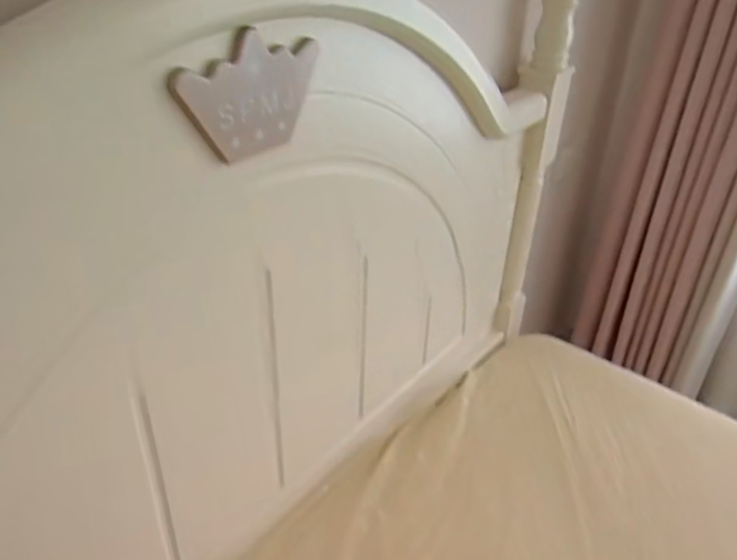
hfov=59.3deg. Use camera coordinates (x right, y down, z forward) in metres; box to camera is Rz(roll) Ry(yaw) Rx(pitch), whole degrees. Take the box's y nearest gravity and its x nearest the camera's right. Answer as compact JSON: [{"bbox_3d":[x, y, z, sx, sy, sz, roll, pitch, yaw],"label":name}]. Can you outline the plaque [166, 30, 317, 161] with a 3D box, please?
[{"bbox_3d":[-0.123,-0.188,0.668,0.015,0.119,0.185,25,39,30],"label":"plaque"}]

